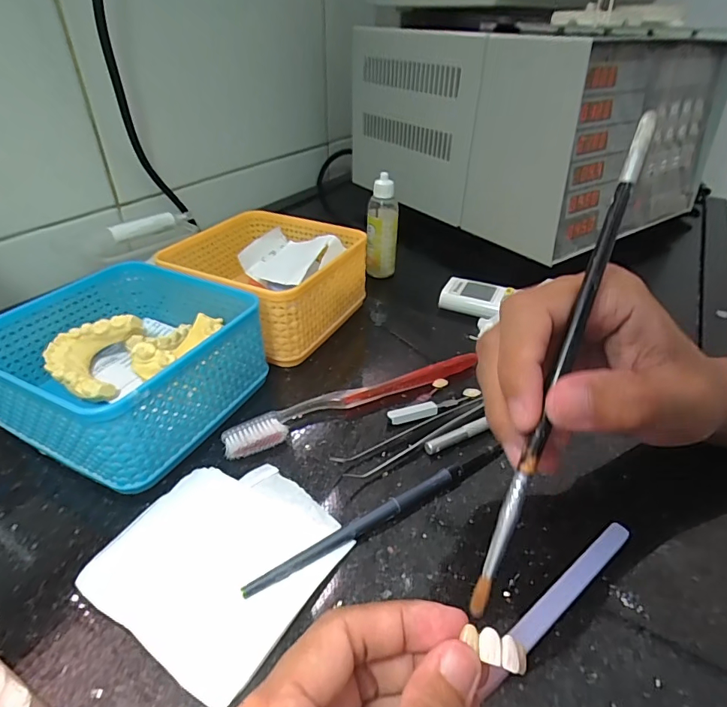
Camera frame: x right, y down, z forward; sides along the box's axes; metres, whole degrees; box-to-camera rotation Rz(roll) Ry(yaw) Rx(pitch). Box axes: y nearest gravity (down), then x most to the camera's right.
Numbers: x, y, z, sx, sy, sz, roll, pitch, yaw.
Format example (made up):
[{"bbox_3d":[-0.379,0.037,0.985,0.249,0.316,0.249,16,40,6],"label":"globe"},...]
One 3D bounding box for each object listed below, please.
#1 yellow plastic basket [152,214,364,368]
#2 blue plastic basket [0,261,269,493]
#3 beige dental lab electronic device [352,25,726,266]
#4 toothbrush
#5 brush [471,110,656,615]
[{"bbox_3d":[-0.078,-0.064,0.378,0.128,0.056,0.127,17,39,21],"label":"yellow plastic basket"},{"bbox_3d":[-0.148,0.005,0.291,0.130,0.063,0.130,15,39,19],"label":"blue plastic basket"},{"bbox_3d":[0.227,-0.323,0.630,0.407,0.205,0.375,-25,44,-31],"label":"beige dental lab electronic device"},{"bbox_3d":[-0.001,0.027,0.303,0.184,0.009,0.021,-16,40,-22],"label":"toothbrush"},{"bbox_3d":[0.072,0.002,0.162,0.007,0.186,0.005,19,-3,22],"label":"brush"}]

